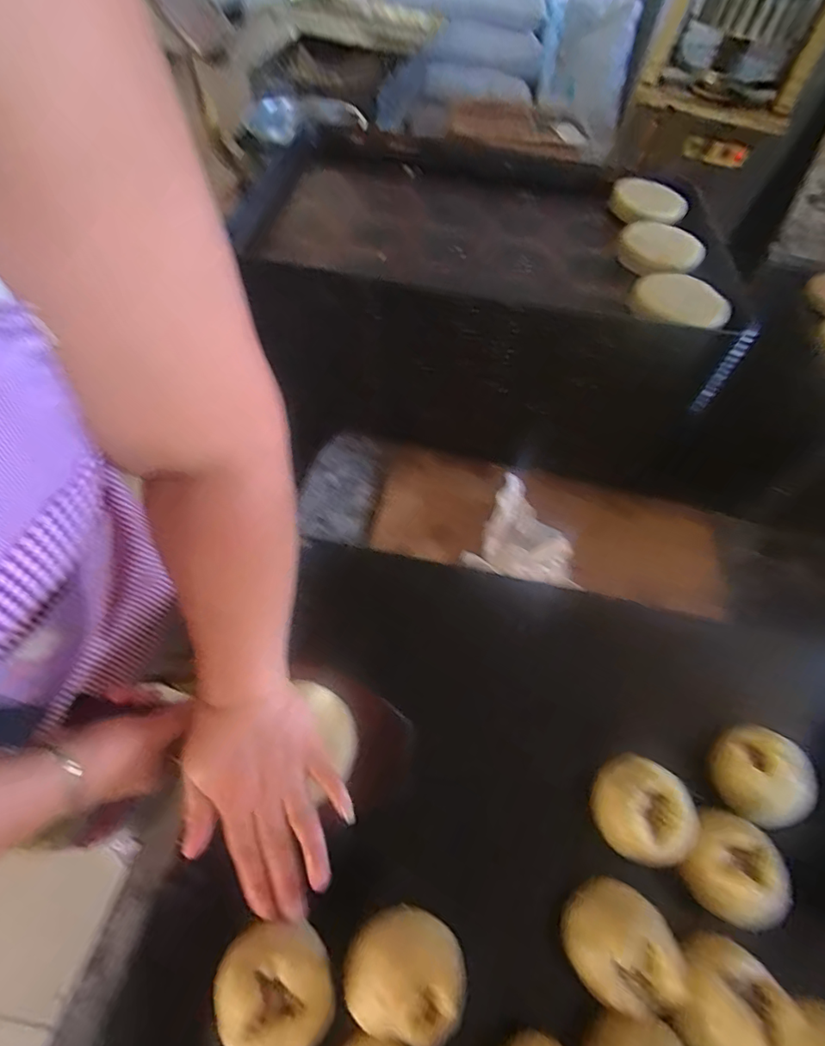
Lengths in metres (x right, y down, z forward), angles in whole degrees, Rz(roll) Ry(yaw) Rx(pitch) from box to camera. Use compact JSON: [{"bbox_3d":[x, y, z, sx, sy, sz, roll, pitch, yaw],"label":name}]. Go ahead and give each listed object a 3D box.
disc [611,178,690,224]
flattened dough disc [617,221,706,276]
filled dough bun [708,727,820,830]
[{"bbox_3d":[0.337,-0.458,0.715,0.124,0.017,0.119,3,54,-5],"label":"disc"},{"bbox_3d":[0.307,-0.348,0.631,0.086,0.030,0.105,-20,59,-20],"label":"flattened dough disc"},{"bbox_3d":[0.309,0.225,0.447,0.065,0.067,0.077,-3,56,-8],"label":"filled dough bun"}]

